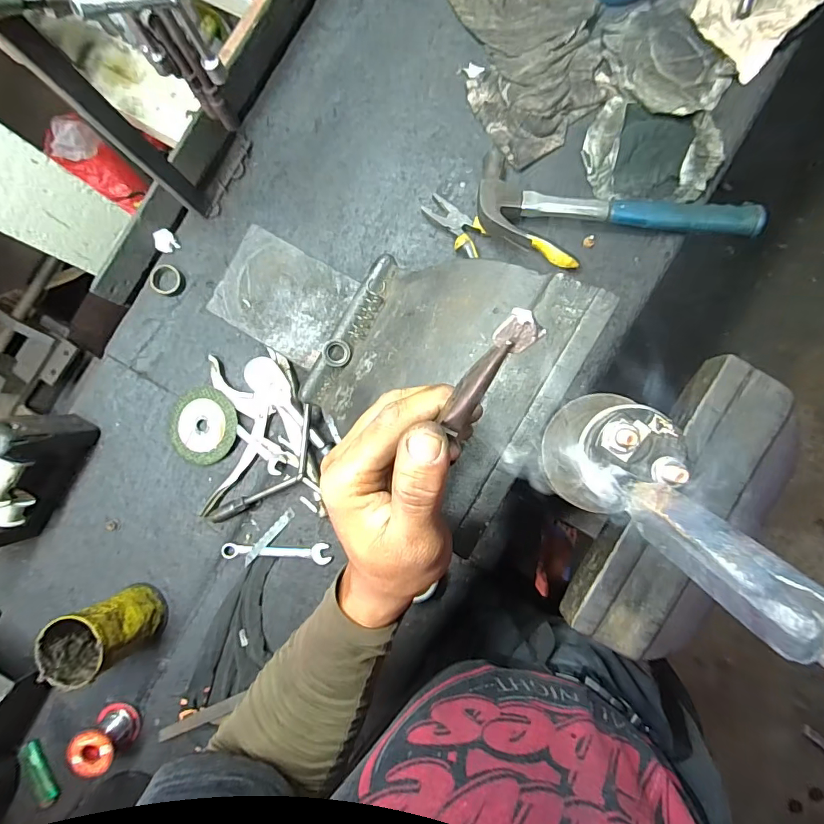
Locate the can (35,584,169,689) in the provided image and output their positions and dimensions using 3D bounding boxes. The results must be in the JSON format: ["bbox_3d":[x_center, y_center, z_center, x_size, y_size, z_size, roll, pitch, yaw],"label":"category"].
[{"bbox_3d":[-0.356,0.257,0.534,0.075,0.120,0.069,0,86,6],"label":"can"}]

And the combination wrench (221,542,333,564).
[{"bbox_3d":[-0.174,0.181,0.585,0.139,0.009,0.025,2,94,-2],"label":"combination wrench"}]

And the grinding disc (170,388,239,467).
[{"bbox_3d":[-0.269,0.017,0.590,0.091,0.015,0.093,0,86,6],"label":"grinding disc"}]

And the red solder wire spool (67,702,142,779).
[{"bbox_3d":[-0.376,0.400,0.558,0.050,0.061,0.058,-37,83,2],"label":"red solder wire spool"}]

